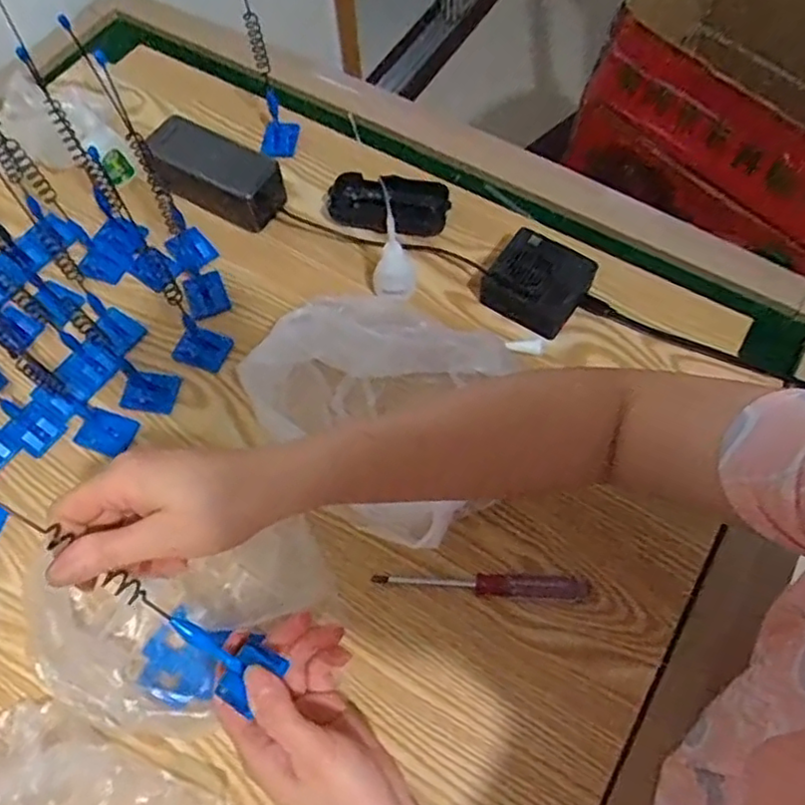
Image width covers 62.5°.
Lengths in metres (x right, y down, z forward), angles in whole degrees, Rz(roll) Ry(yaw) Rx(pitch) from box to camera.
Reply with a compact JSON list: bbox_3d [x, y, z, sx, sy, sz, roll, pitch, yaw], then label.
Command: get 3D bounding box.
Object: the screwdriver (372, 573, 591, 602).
[{"bbox_3d":[0.057,0.129,0.475,0.152,0.015,0.017,2,64,3],"label":"screwdriver"}]

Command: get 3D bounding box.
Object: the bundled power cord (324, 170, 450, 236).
[{"bbox_3d":[-0.014,-0.189,0.628,0.112,0.027,0.051,7,64,5],"label":"bundled power cord"}]

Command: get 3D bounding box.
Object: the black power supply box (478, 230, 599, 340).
[{"bbox_3d":[0.119,-0.106,0.575,0.078,0.038,0.072,31,69,16],"label":"black power supply box"}]

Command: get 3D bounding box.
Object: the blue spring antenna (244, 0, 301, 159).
[{"bbox_3d":[-0.127,-0.315,0.590,0.037,0.198,0.058,-11,64,-4],"label":"blue spring antenna"}]

